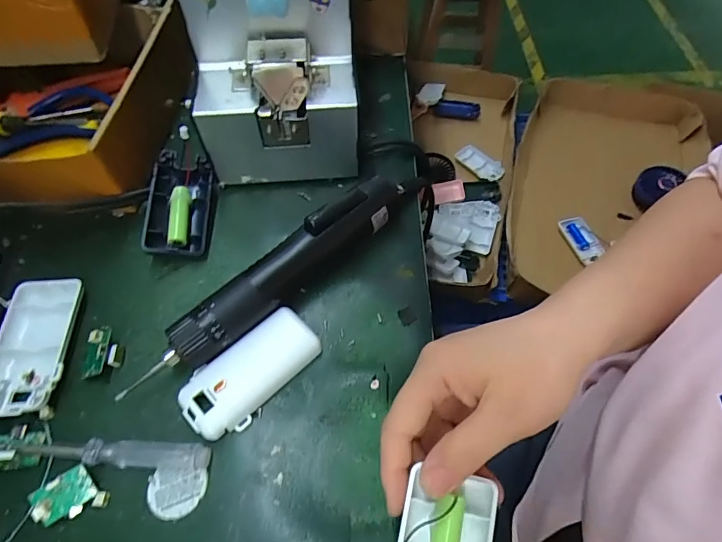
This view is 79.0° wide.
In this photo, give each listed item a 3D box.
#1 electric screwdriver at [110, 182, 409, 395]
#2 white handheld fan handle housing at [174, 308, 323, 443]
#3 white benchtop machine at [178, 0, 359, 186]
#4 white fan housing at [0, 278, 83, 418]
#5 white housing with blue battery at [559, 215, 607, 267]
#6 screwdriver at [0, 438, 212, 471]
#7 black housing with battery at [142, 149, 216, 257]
[{"bbox_3d":[-0.057,0.003,0.312,0.229,0.044,0.031,-39,66,-20],"label":"electric screwdriver"},{"bbox_3d":[-0.073,0.066,0.290,0.093,0.016,0.044,-37,65,-19],"label":"white handheld fan handle housing"},{"bbox_3d":[-0.069,-0.184,0.368,0.120,0.151,0.164,-4,59,-1],"label":"white benchtop machine"},{"bbox_3d":[-0.223,0.050,0.300,0.051,0.017,0.096,-9,59,-4],"label":"white fan housing"},{"bbox_3d":[0.369,-0.054,0.739,0.044,0.023,0.078,-14,58,-7],"label":"white housing with blue battery"},{"bbox_3d":[-0.159,0.110,0.266,0.133,0.010,0.015,2,59,2],"label":"screwdriver"},{"bbox_3d":[-0.143,-0.052,0.354,0.045,0.032,0.088,-2,59,0],"label":"black housing with battery"}]

